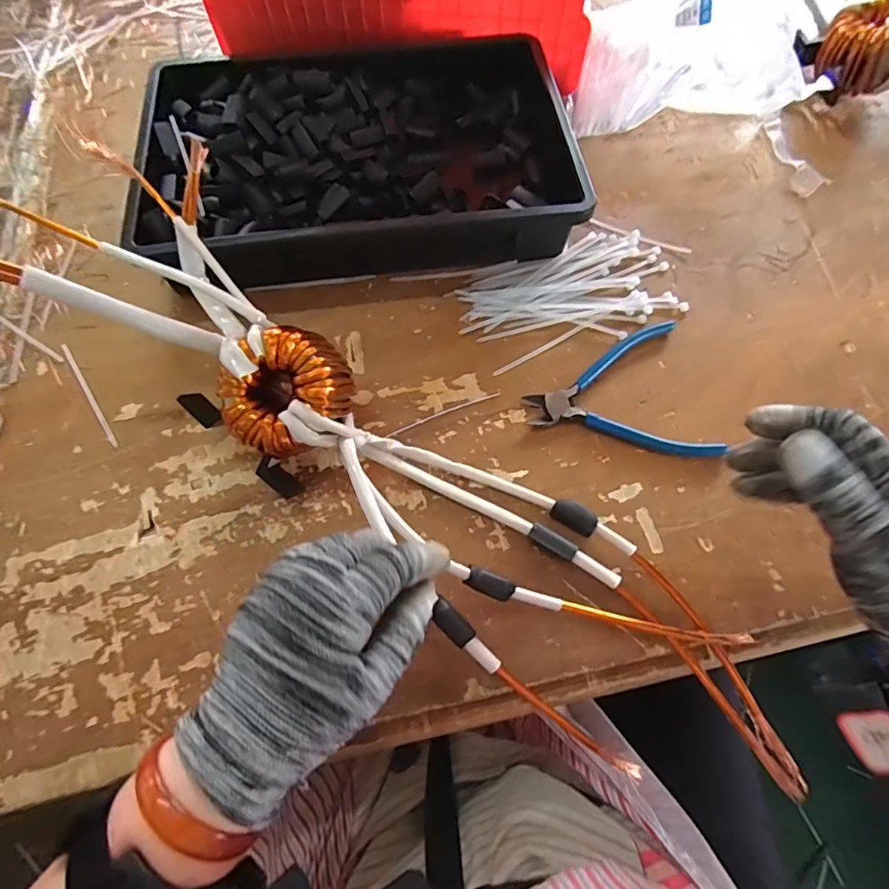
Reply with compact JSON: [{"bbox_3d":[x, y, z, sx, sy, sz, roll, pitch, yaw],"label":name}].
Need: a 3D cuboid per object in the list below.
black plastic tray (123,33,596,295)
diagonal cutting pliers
[{"bbox_3d":[-0.076,-0.259,0.473,0.361,0.065,0.249,-9,66,-6],"label":"black plastic tray"},{"bbox_3d":[0.131,-0.039,0.400,0.133,0.012,0.121,-7,66,-5],"label":"diagonal cutting pliers"}]

